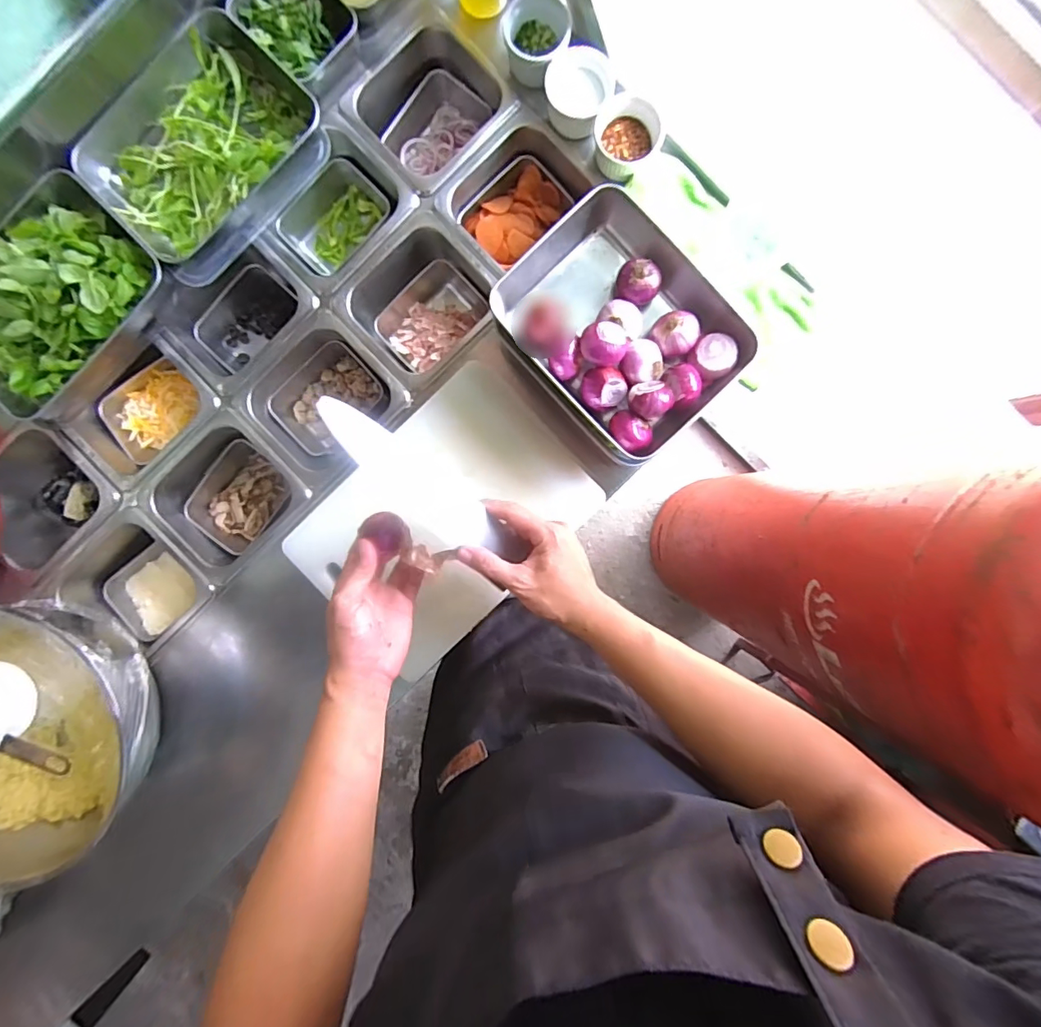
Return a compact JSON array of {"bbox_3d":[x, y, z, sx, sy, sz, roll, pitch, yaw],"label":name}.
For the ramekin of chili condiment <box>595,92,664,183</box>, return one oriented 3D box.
[{"bbox_3d":[0.125,-0.453,0.599,0.074,0.036,0.076,0,92,1],"label":"ramekin of chili condiment"}]

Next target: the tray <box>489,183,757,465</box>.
[{"bbox_3d":[0.112,-0.207,0.568,0.253,0.093,0.213,45,92,-1],"label":"tray"}]

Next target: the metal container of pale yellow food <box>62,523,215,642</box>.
[{"bbox_3d":[-0.504,0.100,0.674,0.150,0.078,0.155,43,92,-1],"label":"metal container of pale yellow food"}]

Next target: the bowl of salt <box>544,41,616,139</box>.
[{"bbox_3d":[0.068,-0.503,0.589,0.077,0.048,0.077,-2,99,-10],"label":"bowl of salt"}]

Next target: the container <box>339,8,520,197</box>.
[{"bbox_3d":[-0.113,-0.511,0.656,0.175,0.087,0.167,-43,91,2],"label":"container"}]

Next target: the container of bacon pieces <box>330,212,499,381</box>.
[{"bbox_3d":[-0.126,-0.270,0.667,0.172,0.099,0.159,-43,91,2],"label":"container of bacon pieces"}]

